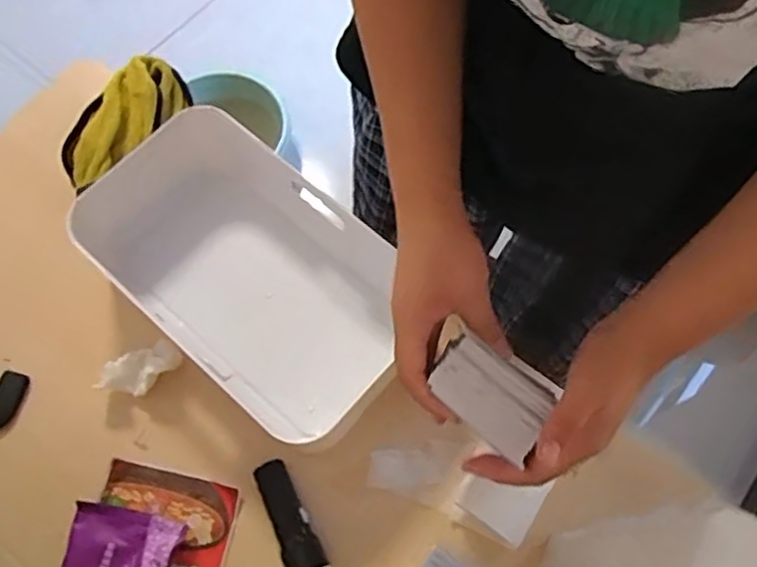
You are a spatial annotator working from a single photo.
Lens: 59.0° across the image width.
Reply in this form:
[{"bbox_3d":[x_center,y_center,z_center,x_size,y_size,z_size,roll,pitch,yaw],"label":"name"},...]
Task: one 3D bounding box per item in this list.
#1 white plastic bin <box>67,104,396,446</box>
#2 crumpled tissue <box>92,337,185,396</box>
[{"bbox_3d":[-0.112,-0.020,0.597,0.298,0.074,0.189,39,72,16],"label":"white plastic bin"},{"bbox_3d":[-0.207,0.077,0.581,0.071,0.026,0.033,-24,67,-10],"label":"crumpled tissue"}]

